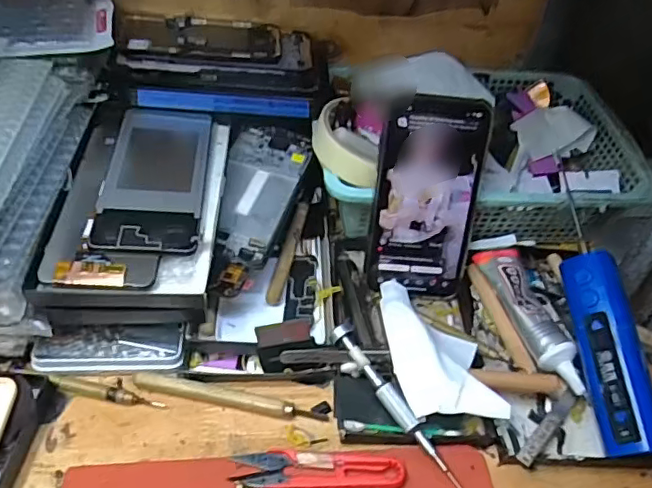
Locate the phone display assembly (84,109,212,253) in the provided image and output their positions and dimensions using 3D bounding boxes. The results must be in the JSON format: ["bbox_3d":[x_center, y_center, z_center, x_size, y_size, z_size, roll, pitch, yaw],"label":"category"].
[{"bbox_3d":[-0.124,-0.052,0.412,0.070,0.011,0.143,0,46,-4],"label":"phone display assembly"}]

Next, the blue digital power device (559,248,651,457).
[{"bbox_3d":[0.186,0.069,0.368,0.034,0.024,0.128,-1,66,-7],"label":"blue digital power device"}]

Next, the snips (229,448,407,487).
[{"bbox_3d":[-0.004,0.136,0.336,0.099,0.011,0.025,2,46,-3],"label":"snips"}]

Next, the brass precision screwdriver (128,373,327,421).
[{"bbox_3d":[-0.063,0.100,0.368,0.126,0.008,0.011,9,46,4],"label":"brass precision screwdriver"}]

